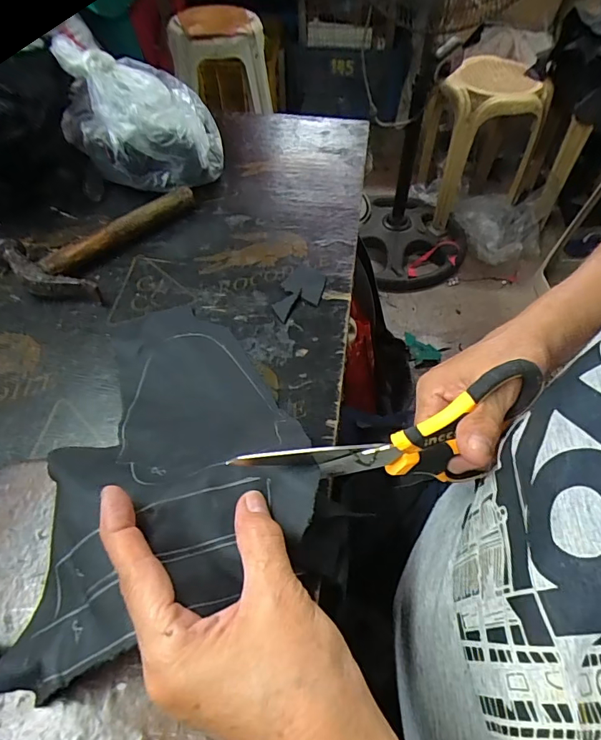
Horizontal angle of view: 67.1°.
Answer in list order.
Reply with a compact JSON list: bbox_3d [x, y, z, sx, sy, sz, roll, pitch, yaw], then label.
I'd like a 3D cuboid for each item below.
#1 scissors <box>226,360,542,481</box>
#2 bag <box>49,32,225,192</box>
[{"bbox_3d":[0.054,0.049,0.271,0.174,0.087,0.024,-13,54,-8],"label":"scissors"},{"bbox_3d":[-0.172,-0.272,0.500,0.159,0.112,0.153,-22,56,-15],"label":"bag"}]

